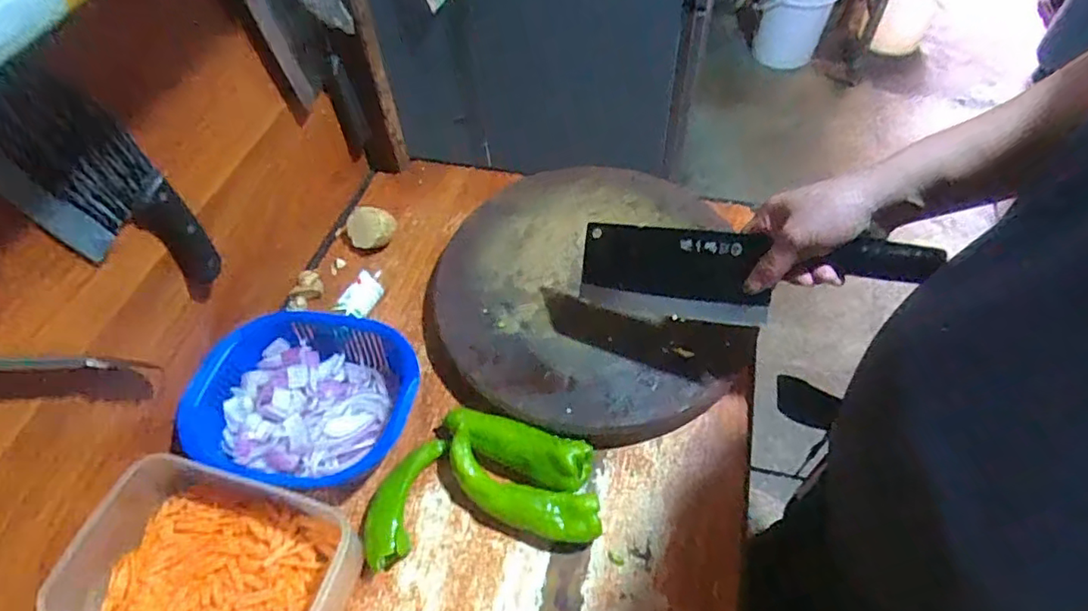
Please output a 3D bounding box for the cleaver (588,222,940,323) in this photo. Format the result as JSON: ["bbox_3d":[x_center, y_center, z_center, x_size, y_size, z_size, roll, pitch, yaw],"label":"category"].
[{"bbox_3d":[0.168,-0.024,0.506,0.286,0.018,0.081,7,99,25],"label":"cleaver"}]

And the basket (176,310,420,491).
[{"bbox_3d":[-0.240,0.098,0.583,0.211,0.058,0.175,12,55,13],"label":"basket"}]

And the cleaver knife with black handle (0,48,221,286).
[{"bbox_3d":[-0.340,-0.082,0.448,0.018,0.222,0.085,31,65,20],"label":"cleaver knife with black handle"}]

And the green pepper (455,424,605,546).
[{"bbox_3d":[-0.021,0.174,0.531,0.154,0.046,0.058,17,59,16],"label":"green pepper"}]

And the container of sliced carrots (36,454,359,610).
[{"bbox_3d":[-0.291,0.229,0.490,0.220,0.067,0.157,11,58,12],"label":"container of sliced carrots"}]

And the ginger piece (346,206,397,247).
[{"bbox_3d":[-0.224,-0.102,0.739,0.068,0.031,0.051,-9,54,-2],"label":"ginger piece"}]

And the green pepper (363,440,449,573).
[{"bbox_3d":[-0.137,0.183,0.543,0.050,0.027,0.124,10,55,12],"label":"green pepper"}]

